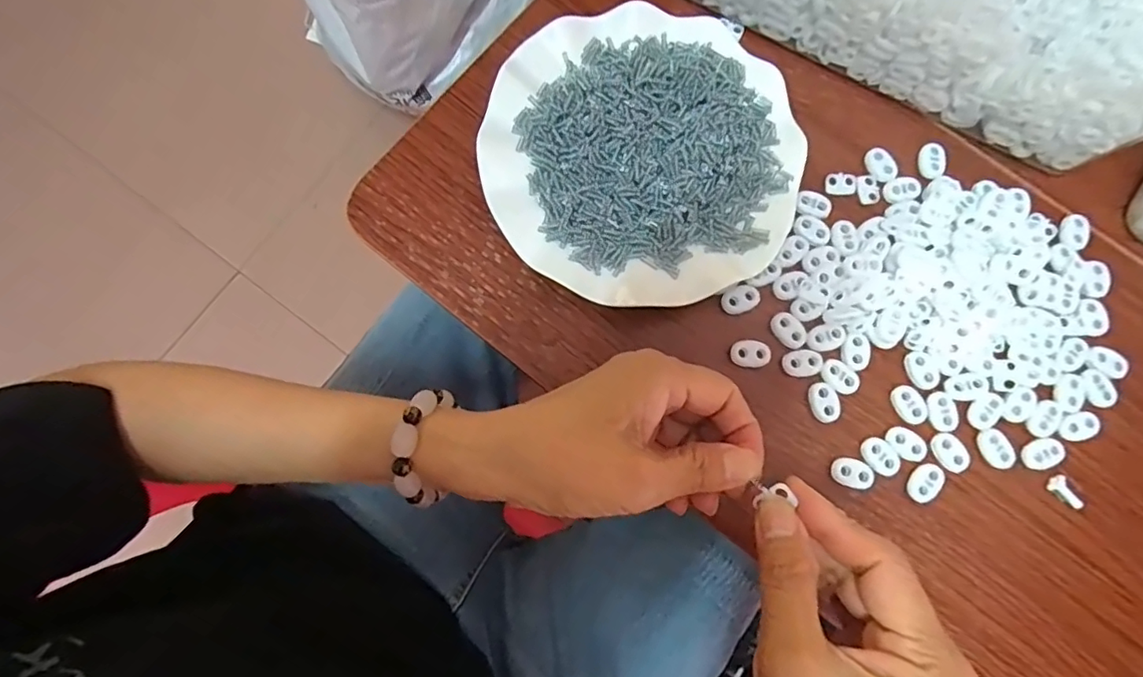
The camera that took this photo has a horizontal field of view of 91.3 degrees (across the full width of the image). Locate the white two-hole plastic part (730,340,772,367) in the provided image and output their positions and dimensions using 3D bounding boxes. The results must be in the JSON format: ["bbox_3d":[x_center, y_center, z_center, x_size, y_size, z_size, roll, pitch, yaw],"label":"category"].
[{"bbox_3d":[0.104,0.008,0.323,0.023,0.004,0.015,-2,80,0],"label":"white two-hole plastic part"}]

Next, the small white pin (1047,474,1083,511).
[{"bbox_3d":[0.278,0.085,0.312,0.019,0.004,0.011,42,82,7],"label":"small white pin"}]

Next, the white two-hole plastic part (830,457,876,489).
[{"bbox_3d":[0.157,0.075,0.312,0.022,0.005,0.015,16,80,3],"label":"white two-hole plastic part"}]

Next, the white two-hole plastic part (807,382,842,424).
[{"bbox_3d":[0.145,0.037,0.319,0.016,0.004,0.023,-17,80,-3],"label":"white two-hole plastic part"}]

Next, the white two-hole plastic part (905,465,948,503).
[{"bbox_3d":[0.197,0.080,0.311,0.015,0.004,0.023,40,82,7],"label":"white two-hole plastic part"}]

